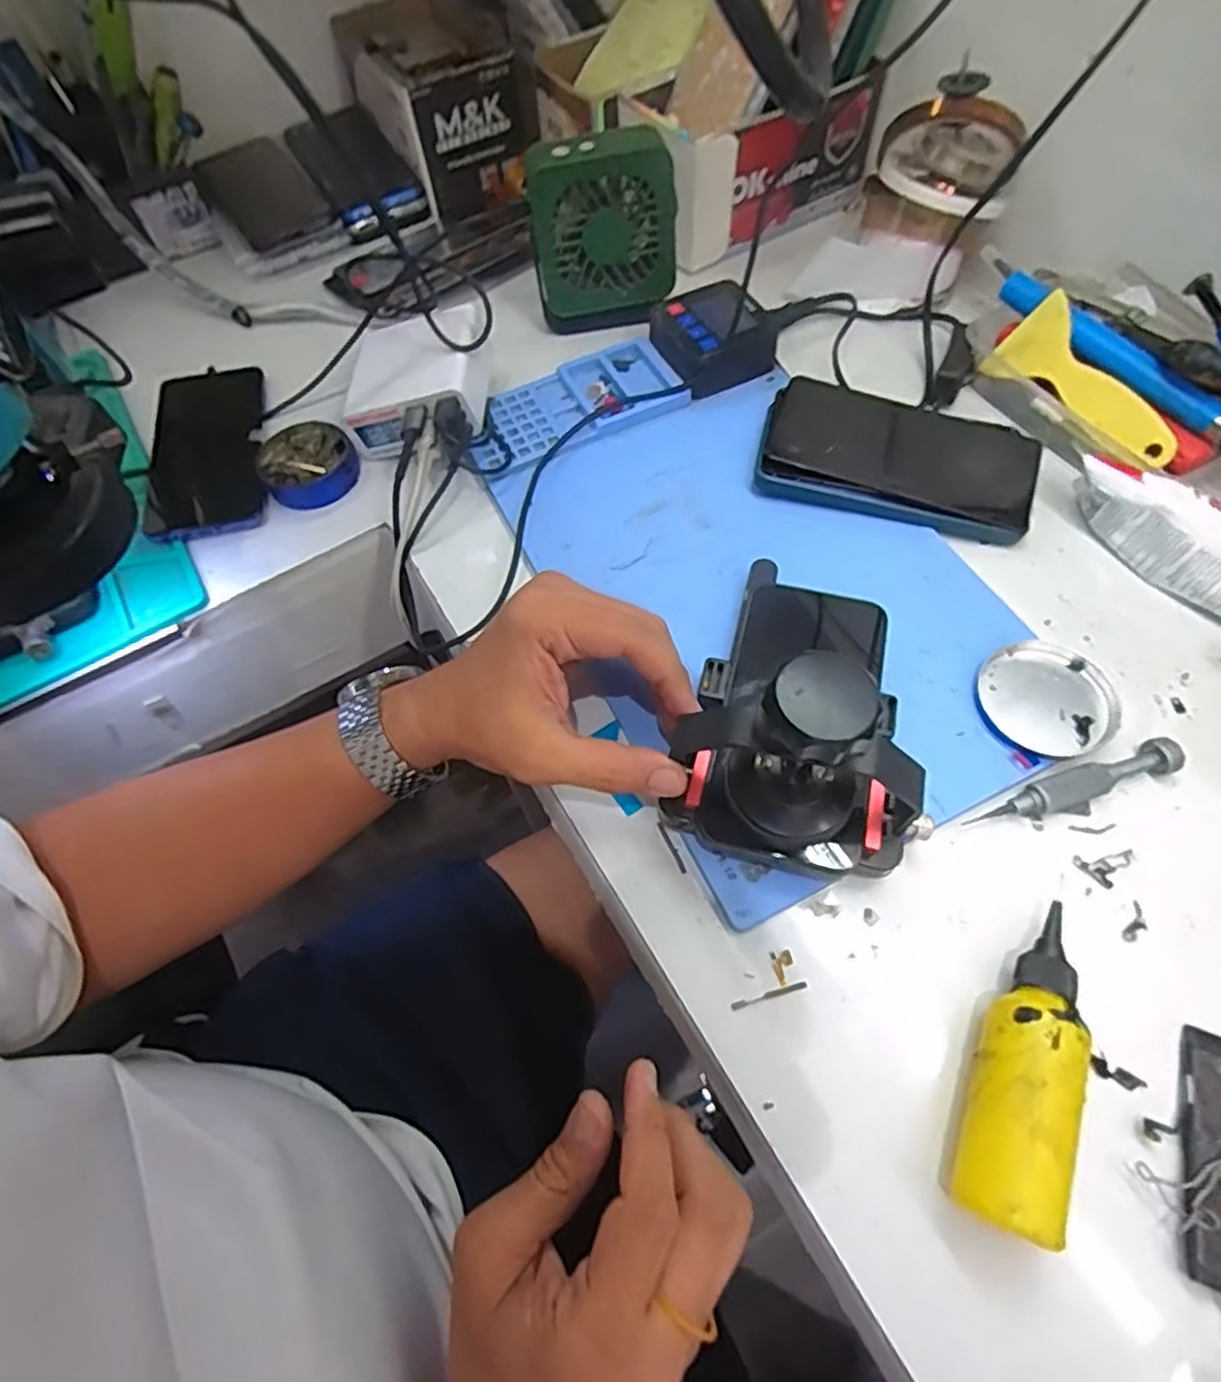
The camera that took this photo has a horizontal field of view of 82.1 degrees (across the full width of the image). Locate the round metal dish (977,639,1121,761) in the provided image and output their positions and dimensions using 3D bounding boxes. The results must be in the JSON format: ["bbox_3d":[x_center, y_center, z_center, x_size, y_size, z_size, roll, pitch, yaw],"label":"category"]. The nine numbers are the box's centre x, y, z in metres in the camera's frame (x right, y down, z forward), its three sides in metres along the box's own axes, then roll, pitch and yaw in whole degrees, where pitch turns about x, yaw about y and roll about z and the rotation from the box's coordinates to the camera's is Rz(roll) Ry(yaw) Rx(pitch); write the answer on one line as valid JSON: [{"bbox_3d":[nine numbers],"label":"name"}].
[{"bbox_3d":[0.222,0.004,0.358,0.060,0.013,0.063,-1,61,3],"label":"round metal dish"}]

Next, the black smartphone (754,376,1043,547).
[{"bbox_3d":[0.174,-0.139,0.426,0.160,0.022,0.081,17,64,12],"label":"black smartphone"}]

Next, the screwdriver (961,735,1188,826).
[{"bbox_3d":[0.222,0.047,0.334,0.105,0.013,0.019,-18,62,-6],"label":"screwdriver"}]

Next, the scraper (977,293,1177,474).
[{"bbox_3d":[0.286,-0.180,0.433,0.010,0.053,0.122,-9,69,-42],"label":"scraper"}]

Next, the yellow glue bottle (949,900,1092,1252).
[{"bbox_3d":[0.161,0.143,0.272,0.033,0.038,0.115,25,66,16],"label":"yellow glue bottle"}]

